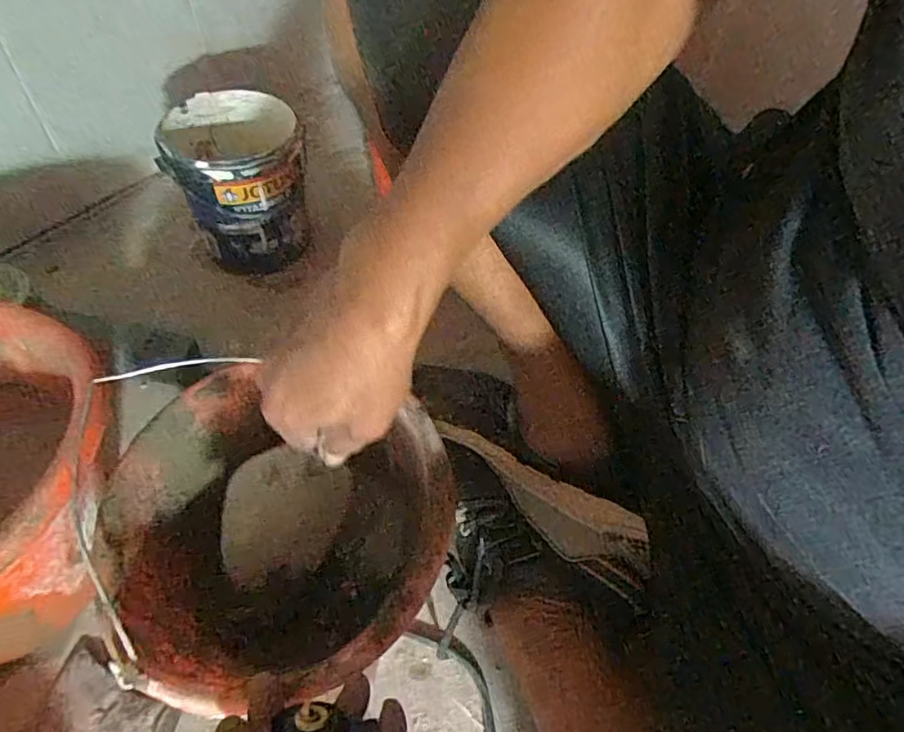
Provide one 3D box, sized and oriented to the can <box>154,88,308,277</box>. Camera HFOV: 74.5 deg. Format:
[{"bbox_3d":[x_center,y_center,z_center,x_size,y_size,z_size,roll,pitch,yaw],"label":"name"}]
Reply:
[{"bbox_3d":[-0.264,-0.237,0.757,0.155,0.166,0.185,-8,50,-9],"label":"can"}]

